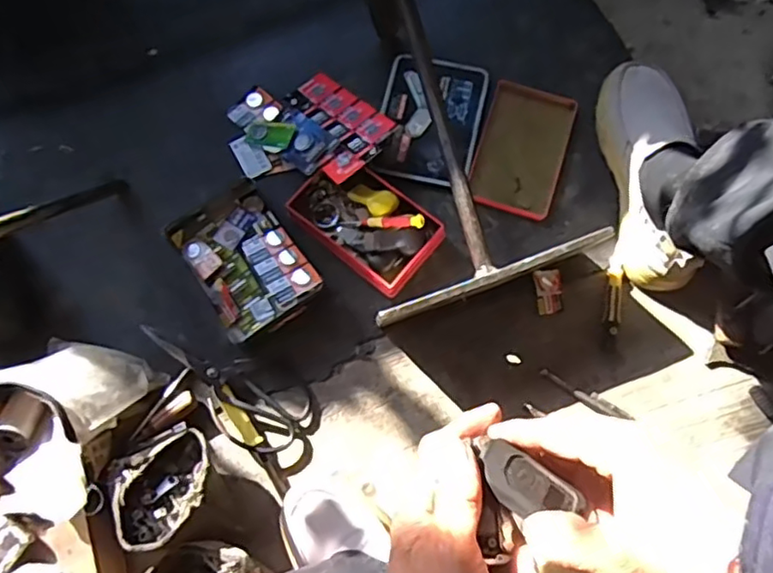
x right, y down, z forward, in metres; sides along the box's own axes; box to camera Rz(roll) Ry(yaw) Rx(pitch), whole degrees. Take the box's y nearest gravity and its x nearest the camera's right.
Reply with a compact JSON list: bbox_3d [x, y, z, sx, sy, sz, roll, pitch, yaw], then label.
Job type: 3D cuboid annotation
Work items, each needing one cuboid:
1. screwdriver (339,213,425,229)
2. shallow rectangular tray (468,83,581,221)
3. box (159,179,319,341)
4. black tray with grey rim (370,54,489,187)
[{"bbox_3d":[-0.005,-0.072,0.704,0.104,0.017,0.017,1,76,30],"label":"screwdriver"},{"bbox_3d":[0.161,-0.165,0.746,0.097,0.015,0.161,17,78,3],"label":"shallow rectangular tray"},{"bbox_3d":[-0.160,-0.032,0.709,0.115,0.030,0.173,-32,80,-7],"label":"box"},{"bbox_3d":[0.053,-0.198,0.754,0.113,0.018,0.157,12,78,2],"label":"black tray with grey rim"}]

